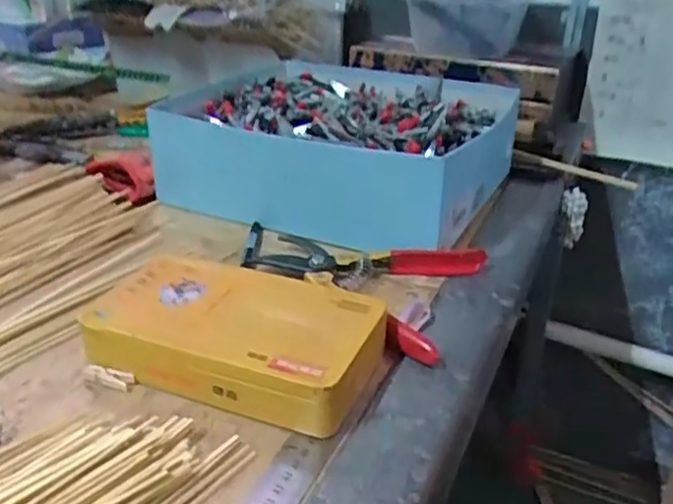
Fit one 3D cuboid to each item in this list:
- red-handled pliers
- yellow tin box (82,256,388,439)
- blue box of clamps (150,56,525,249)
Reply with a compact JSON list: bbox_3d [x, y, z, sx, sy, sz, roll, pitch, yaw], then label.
[{"bbox_3d":[0.001,0.013,0.527,0.209,0.022,0.142,11,29,18],"label":"red-handled pliers"},{"bbox_3d":[-0.065,0.051,0.441,0.188,0.033,0.110,11,29,18],"label":"yellow tin box"},{"bbox_3d":[0.018,-0.123,0.698,0.316,0.092,0.276,10,29,16],"label":"blue box of clamps"}]

